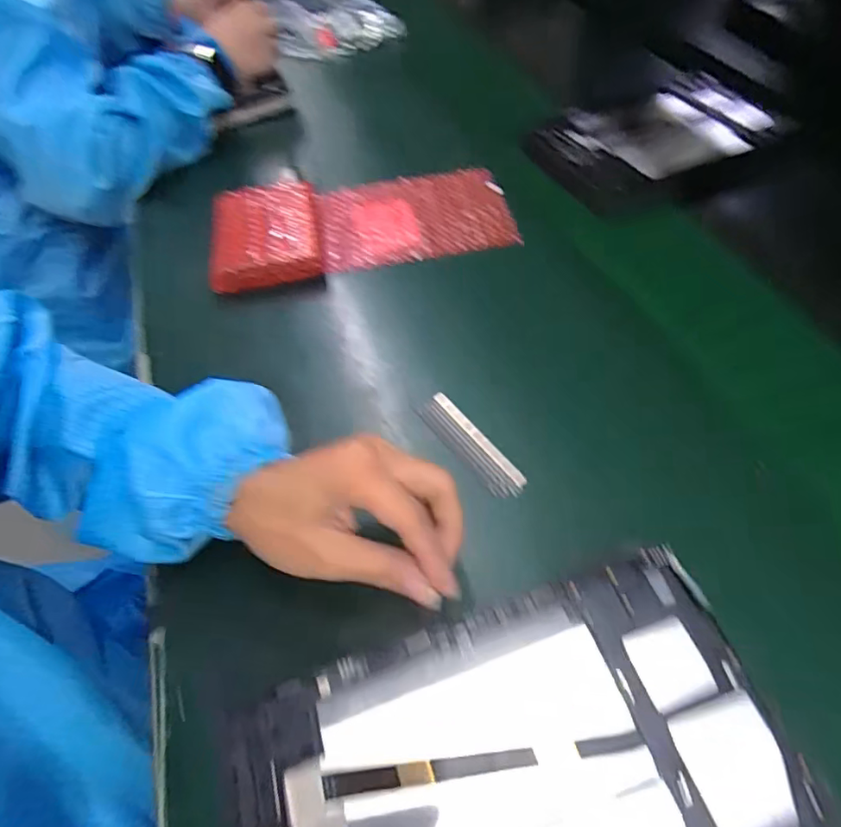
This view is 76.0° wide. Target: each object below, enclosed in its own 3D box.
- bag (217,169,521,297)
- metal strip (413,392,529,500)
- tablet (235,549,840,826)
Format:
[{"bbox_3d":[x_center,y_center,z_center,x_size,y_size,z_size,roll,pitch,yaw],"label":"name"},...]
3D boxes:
[{"bbox_3d":[-0.053,-0.178,0.493,0.269,0.035,0.124,-11,54,-5],"label":"bag"},{"bbox_3d":[0.034,0.021,0.362,0.021,0.008,0.090,-32,59,-19],"label":"metal strip"},{"bbox_3d":[0.041,0.167,0.235,0.233,0.016,0.148,-19,58,-7],"label":"tablet"}]

